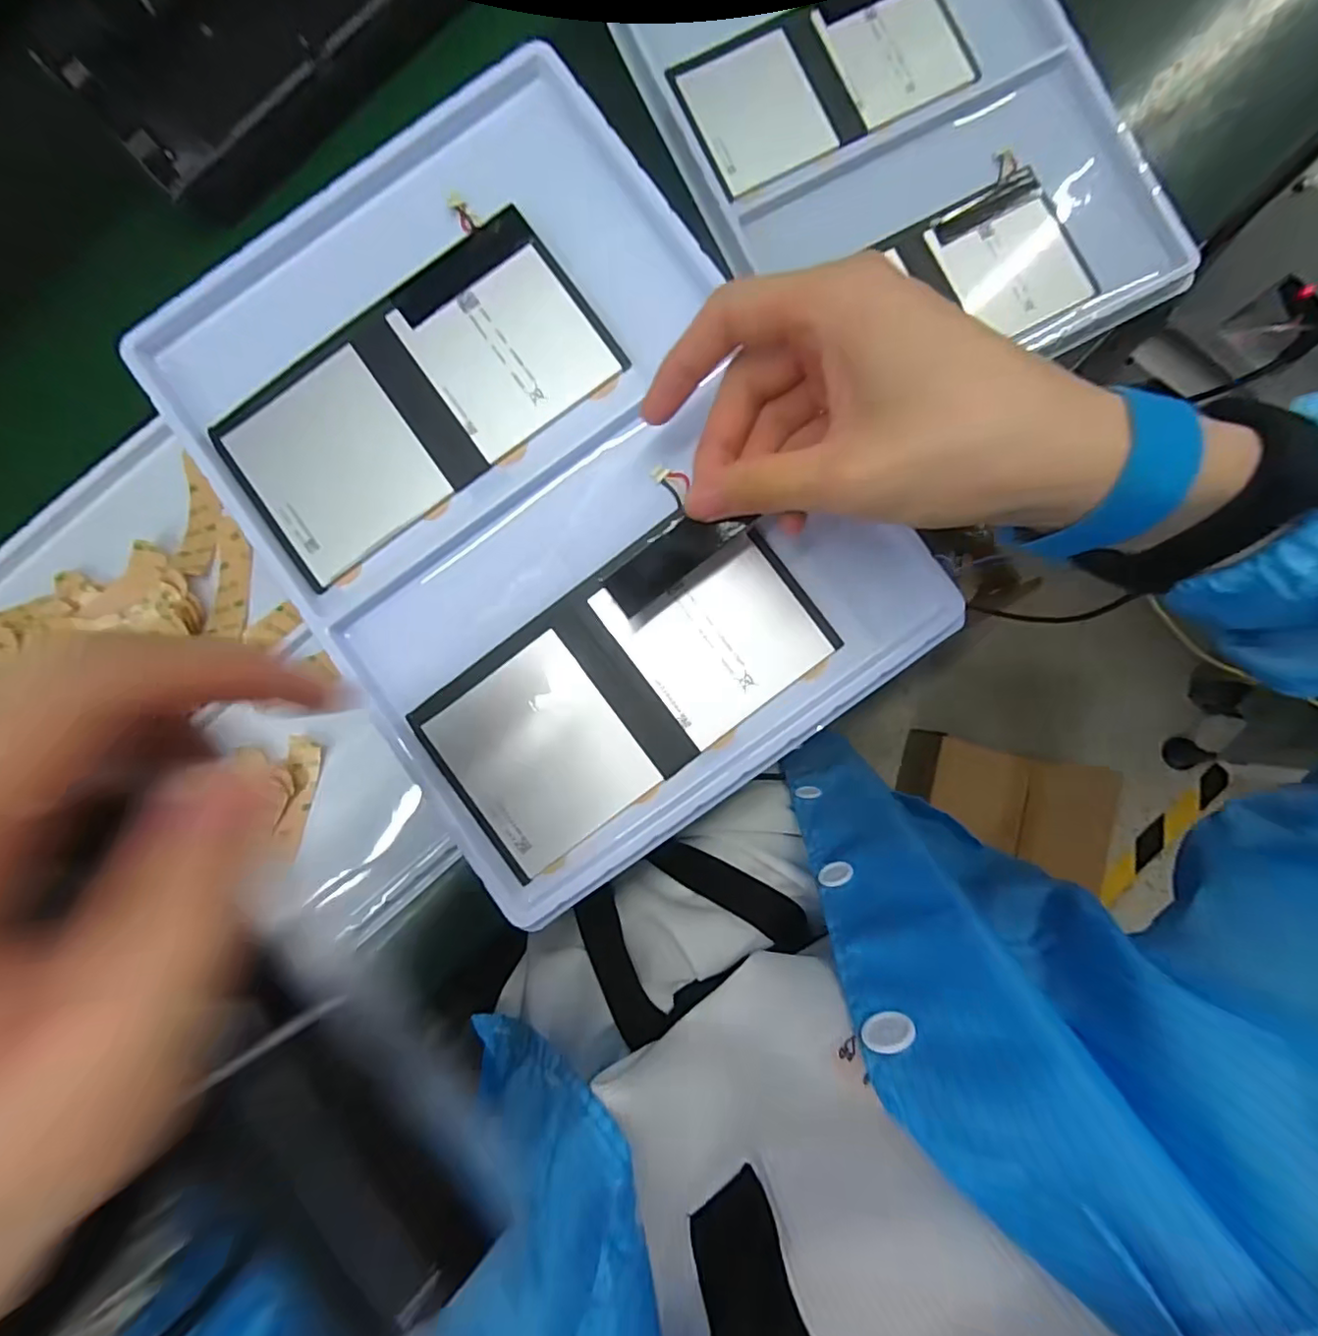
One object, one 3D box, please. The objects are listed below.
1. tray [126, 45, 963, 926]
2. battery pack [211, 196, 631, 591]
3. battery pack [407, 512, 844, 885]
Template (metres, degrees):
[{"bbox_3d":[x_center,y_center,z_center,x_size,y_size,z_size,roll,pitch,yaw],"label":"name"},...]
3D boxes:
[{"bbox_3d":[-0.056,-0.085,0.255,0.234,0.023,0.325,-36,84,0],"label":"tray"},{"bbox_3d":[-0.110,-0.123,0.261,0.170,0.008,0.093,-35,84,0],"label":"battery pack"},{"bbox_3d":[-0.015,0.007,0.252,0.172,0.009,0.087,-37,84,0],"label":"battery pack"}]

